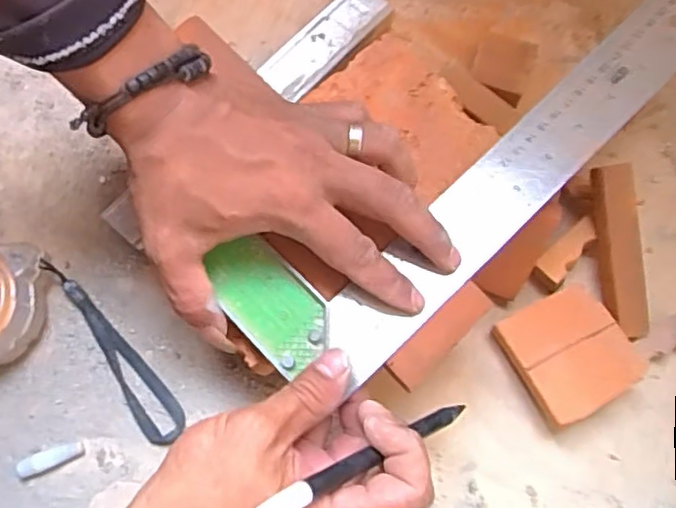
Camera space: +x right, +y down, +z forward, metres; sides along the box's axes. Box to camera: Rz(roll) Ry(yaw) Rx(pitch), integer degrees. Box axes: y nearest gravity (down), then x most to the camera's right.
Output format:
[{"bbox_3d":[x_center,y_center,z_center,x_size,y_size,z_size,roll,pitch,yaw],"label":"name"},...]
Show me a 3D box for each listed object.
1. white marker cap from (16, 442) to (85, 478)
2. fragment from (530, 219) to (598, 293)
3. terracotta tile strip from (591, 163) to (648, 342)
[{"bbox_3d":[-0.165,0.118,0.367,0.037,0.009,0.011,-19,76,-3],"label":"white marker cap"},{"bbox_3d":[0.138,0.000,0.388,0.018,0.014,0.050,42,80,11],"label":"fragment"},{"bbox_3d":[0.163,-0.001,0.369,0.020,0.010,0.099,-9,92,-1],"label":"terracotta tile strip"}]

